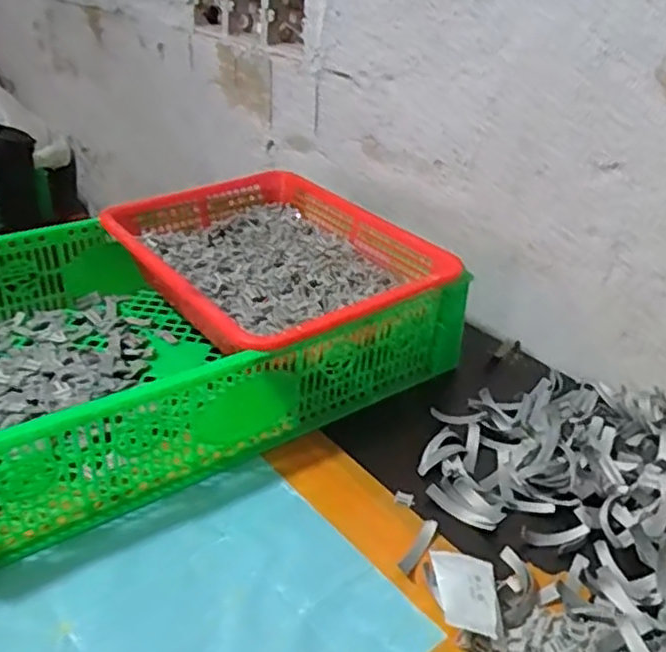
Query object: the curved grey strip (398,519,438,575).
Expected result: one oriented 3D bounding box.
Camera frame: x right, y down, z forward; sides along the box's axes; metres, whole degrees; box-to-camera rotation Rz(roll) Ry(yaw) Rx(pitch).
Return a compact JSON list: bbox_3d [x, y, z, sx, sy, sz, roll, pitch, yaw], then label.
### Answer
[{"bbox_3d":[0.060,0.148,0.467,0.010,0.004,0.049,21,36,26],"label":"curved grey strip"}]

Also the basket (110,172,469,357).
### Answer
[{"bbox_3d":[-0.048,-0.060,0.661,0.252,0.069,0.295,-19,37,-34],"label":"basket"}]

